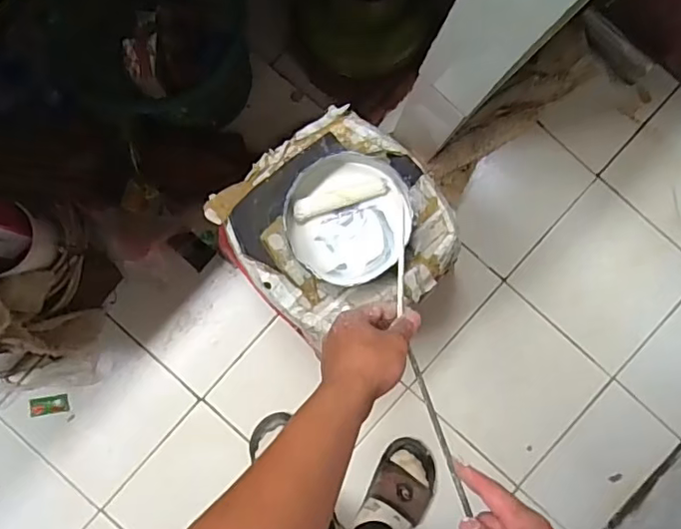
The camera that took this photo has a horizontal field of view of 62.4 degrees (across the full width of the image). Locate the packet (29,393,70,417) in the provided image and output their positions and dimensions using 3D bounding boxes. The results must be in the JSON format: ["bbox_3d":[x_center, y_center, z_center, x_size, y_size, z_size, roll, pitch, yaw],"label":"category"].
[{"bbox_3d":[-0.593,0.287,1.147,0.076,0.010,0.036,-9,88,-1],"label":"packet"}]

